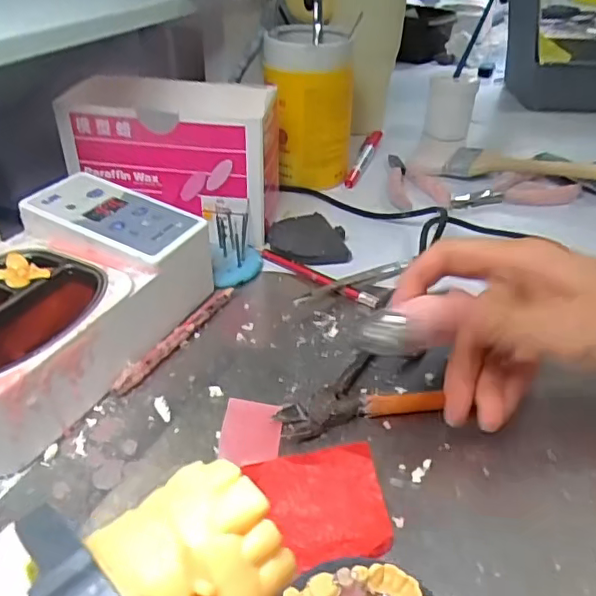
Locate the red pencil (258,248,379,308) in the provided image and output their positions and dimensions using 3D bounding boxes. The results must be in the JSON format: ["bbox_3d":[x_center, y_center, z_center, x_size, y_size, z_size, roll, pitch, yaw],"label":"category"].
[{"bbox_3d":[0.010,-0.016,0.418,0.109,0.005,0.012,25,42,28],"label":"red pencil"}]

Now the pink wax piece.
[{"bbox_3d":[-0.025,0.070,0.298,0.031,0.008,0.045,3,36,2],"label":"pink wax piece"}]

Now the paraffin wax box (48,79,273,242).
[{"bbox_3d":[-0.097,-0.114,0.464,0.158,0.104,0.089,7,37,7],"label":"paraffin wax box"}]

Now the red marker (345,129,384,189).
[{"bbox_3d":[0.072,-0.151,0.603,0.018,0.012,0.145,11,37,12],"label":"red marker"}]

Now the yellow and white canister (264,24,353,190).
[{"bbox_3d":[0.011,-0.178,0.535,0.081,0.130,0.076,2,36,1],"label":"yellow and white canister"}]

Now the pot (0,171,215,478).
[{"bbox_3d":[-0.141,0.004,0.332,0.114,0.067,0.189,18,39,21],"label":"pot"}]

